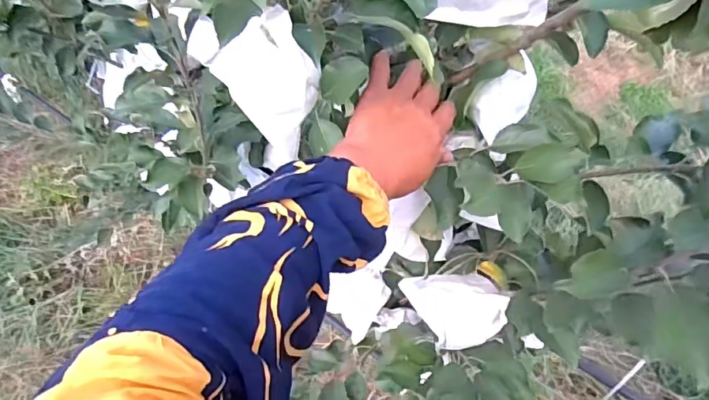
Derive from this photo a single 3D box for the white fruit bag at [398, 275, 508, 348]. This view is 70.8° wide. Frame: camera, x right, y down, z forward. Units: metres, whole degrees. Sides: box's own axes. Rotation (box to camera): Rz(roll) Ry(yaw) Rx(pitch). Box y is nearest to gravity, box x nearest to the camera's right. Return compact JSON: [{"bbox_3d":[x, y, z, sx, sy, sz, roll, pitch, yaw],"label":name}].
[{"bbox_3d":[0.130,0.150,0.671,0.127,0.108,0.051,2,46,2],"label":"white fruit bag"}]

